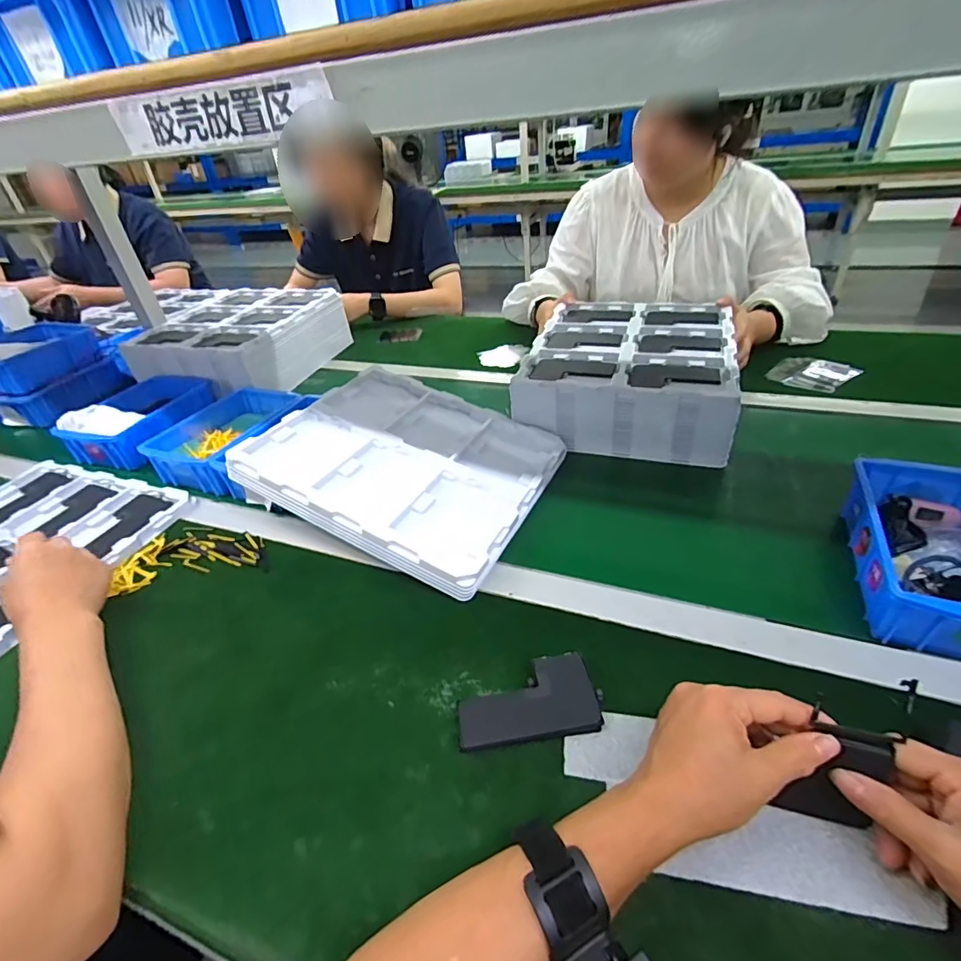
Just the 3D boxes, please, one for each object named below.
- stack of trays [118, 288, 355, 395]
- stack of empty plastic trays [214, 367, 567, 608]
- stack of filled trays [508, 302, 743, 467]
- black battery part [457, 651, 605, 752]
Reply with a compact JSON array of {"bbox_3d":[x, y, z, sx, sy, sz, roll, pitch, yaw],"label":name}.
[{"bbox_3d":[-0.488,-0.287,1.021,0.301,0.110,0.332,7,39,17],"label":"stack of trays"},{"bbox_3d":[-0.090,-0.025,0.624,0.331,0.028,0.300,24,42,15],"label":"stack of empty plastic trays"},{"bbox_3d":[0.238,-0.172,0.779,0.291,0.103,0.342,9,39,19],"label":"stack of filled trays"},{"bbox_3d":[0.037,0.175,0.397,0.110,0.008,0.064,-8,37,-3],"label":"black battery part"}]

